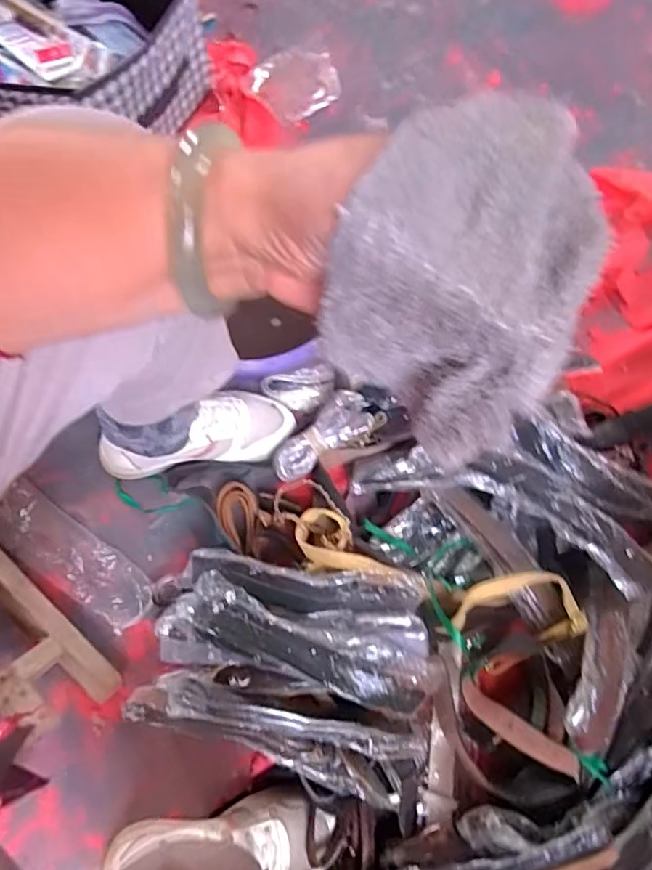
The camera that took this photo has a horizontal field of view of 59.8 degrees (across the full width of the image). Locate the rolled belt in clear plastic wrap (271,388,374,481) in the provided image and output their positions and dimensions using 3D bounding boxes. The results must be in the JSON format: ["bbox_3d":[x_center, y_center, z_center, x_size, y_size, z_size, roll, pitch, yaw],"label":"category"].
[{"bbox_3d":[-0.008,0.005,0.719,0.134,0.049,0.055,-32,75,-13],"label":"rolled belt in clear plastic wrap"}]

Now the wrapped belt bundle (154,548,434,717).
[{"bbox_3d":[-0.036,0.203,0.600,0.290,0.069,0.134,8,70,0],"label":"wrapped belt bundle"}]

